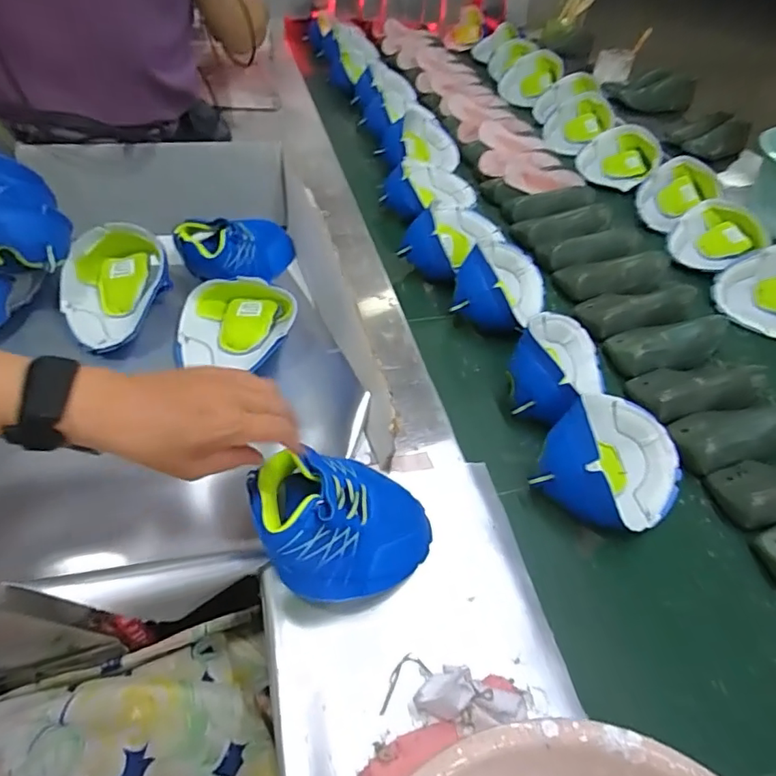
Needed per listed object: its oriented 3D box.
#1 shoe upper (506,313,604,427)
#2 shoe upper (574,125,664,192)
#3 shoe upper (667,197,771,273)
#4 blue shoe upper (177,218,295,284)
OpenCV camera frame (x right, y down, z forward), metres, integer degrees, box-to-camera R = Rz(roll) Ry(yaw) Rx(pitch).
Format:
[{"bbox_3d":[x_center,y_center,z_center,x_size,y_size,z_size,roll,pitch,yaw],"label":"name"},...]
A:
[{"bbox_3d":[0.220,-0.031,0.704,0.119,0.082,0.197,27,37,15],"label":"shoe upper"},{"bbox_3d":[0.512,-0.513,1.182,0.161,0.073,0.167,17,49,12],"label":"shoe upper"},{"bbox_3d":[0.615,-0.283,0.987,0.147,0.055,0.190,34,55,24],"label":"shoe upper"},{"bbox_3d":[-0.221,-0.213,0.799,0.086,0.083,0.183,38,35,27],"label":"blue shoe upper"}]

